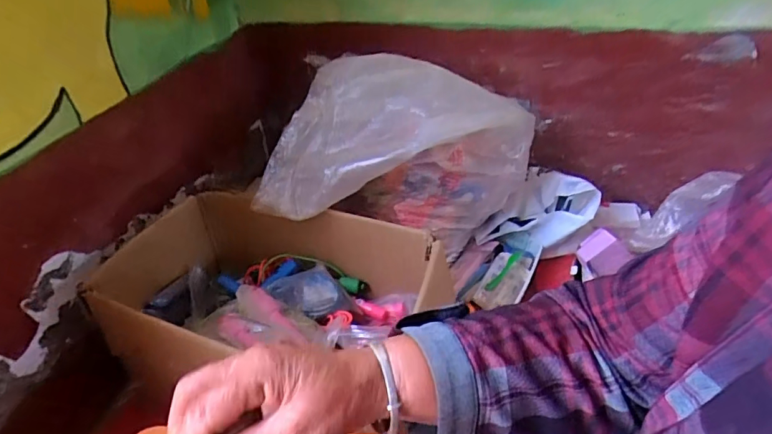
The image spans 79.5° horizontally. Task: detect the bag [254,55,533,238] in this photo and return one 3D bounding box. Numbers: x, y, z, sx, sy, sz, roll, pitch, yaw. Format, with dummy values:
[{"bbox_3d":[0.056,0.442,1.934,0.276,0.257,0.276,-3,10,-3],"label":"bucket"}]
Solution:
[{"bbox_3d":[0.022,-0.118,0.958,0.554,0.322,0.258,-14,38,-13],"label":"bag"}]

